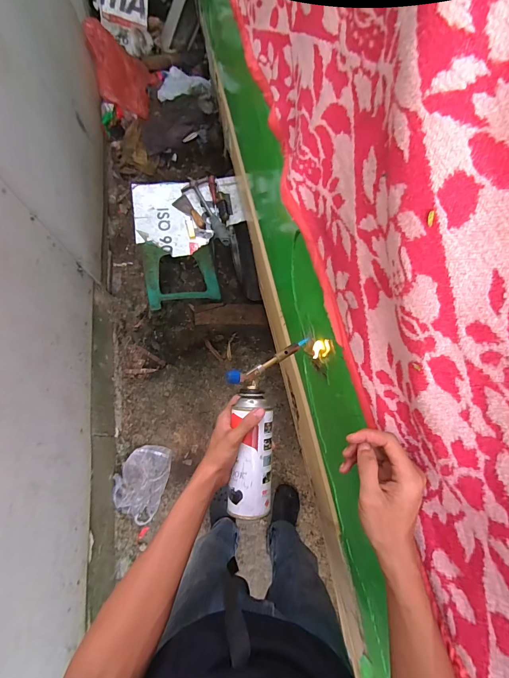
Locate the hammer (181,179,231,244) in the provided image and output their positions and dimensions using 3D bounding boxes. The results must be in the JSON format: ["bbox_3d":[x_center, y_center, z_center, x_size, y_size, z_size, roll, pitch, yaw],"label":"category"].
[{"bbox_3d":[-0.162,-0.426,1.070,0.087,0.034,0.266,-20,75,-7],"label":"hammer"}]

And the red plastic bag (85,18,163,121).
[{"bbox_3d":[-0.585,-1.220,1.454,0.275,0.237,0.294,-15,74,-6],"label":"red plastic bag"}]

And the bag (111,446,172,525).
[{"bbox_3d":[-0.445,0.557,1.254,0.176,0.092,0.269,16,74,3],"label":"bag"}]

